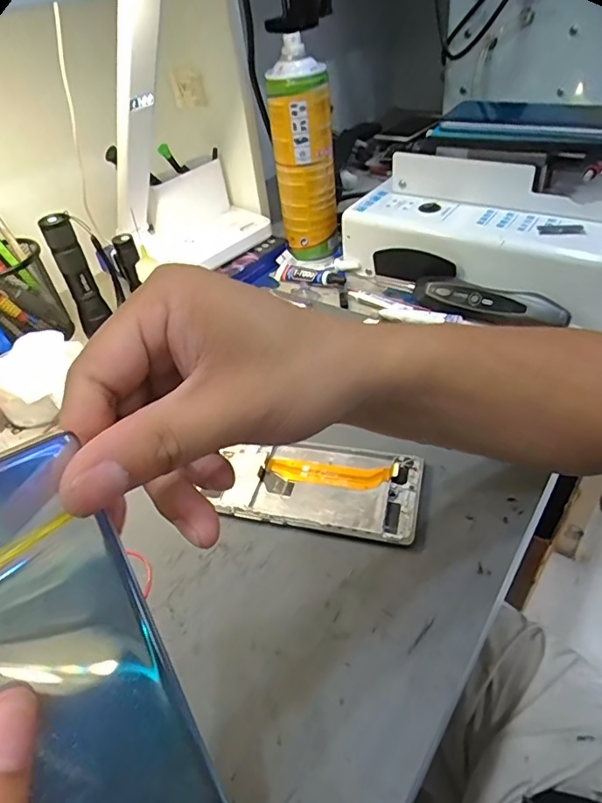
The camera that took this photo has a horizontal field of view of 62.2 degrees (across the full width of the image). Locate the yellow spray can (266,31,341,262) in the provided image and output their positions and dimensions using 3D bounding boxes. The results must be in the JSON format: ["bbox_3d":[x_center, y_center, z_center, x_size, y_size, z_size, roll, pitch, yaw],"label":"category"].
[{"bbox_3d":[0.006,-0.266,0.553,0.065,0.198,0.051,-8,41,0],"label":"yellow spray can"}]

